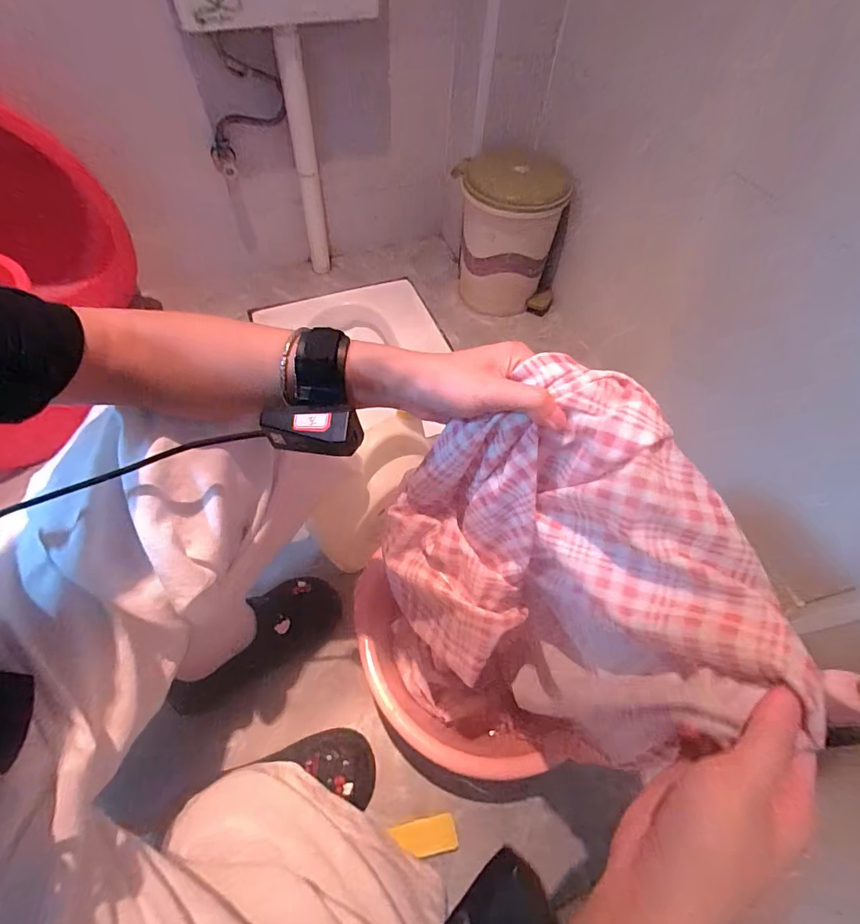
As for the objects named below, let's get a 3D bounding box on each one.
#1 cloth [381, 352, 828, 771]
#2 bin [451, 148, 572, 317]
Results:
[{"bbox_3d":[0.082,0.118,0.362,0.215,0.321,0.223,-7,57,-8],"label":"cloth"},{"bbox_3d":[0.196,-0.574,1.093,0.263,0.341,0.235,-2,56,-6],"label":"bin"}]

